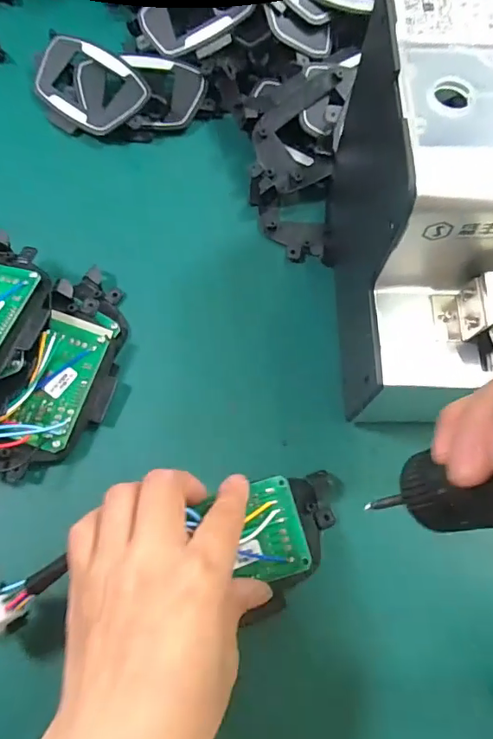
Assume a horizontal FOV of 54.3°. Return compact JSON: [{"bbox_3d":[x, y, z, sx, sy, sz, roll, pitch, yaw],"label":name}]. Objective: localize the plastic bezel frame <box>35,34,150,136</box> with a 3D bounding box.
[{"bbox_3d":[-0.125,-0.216,0.374,0.097,0.020,0.066,36,74,11],"label":"plastic bezel frame"}]

